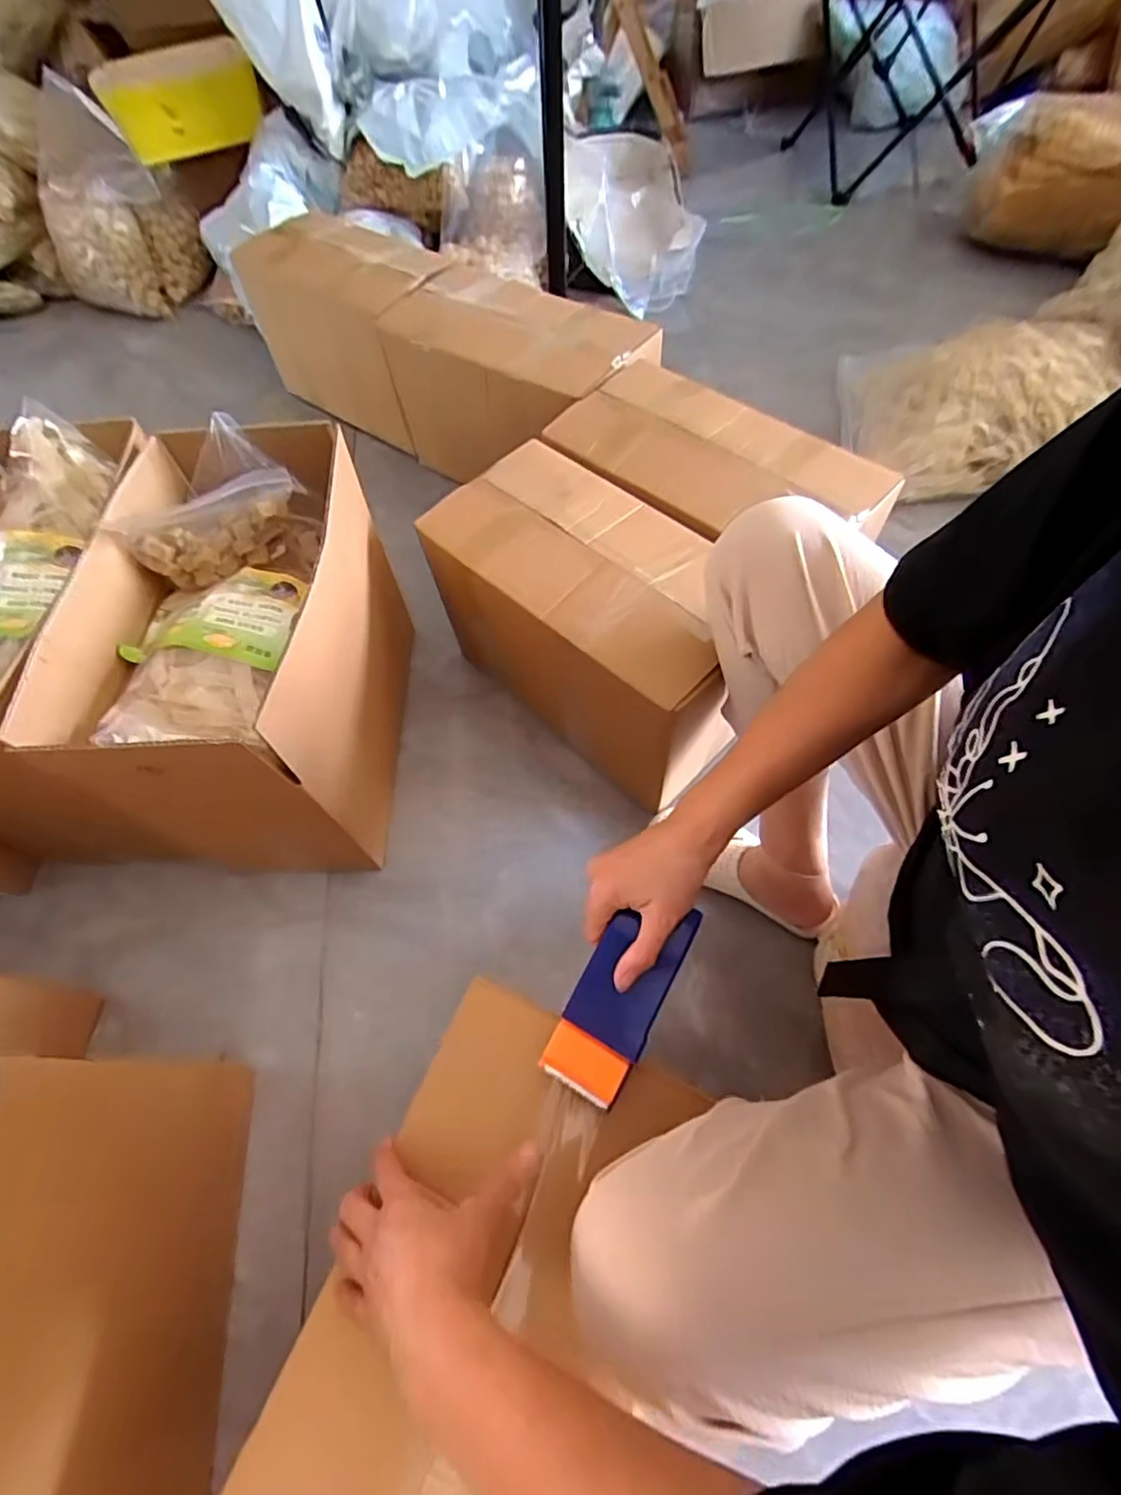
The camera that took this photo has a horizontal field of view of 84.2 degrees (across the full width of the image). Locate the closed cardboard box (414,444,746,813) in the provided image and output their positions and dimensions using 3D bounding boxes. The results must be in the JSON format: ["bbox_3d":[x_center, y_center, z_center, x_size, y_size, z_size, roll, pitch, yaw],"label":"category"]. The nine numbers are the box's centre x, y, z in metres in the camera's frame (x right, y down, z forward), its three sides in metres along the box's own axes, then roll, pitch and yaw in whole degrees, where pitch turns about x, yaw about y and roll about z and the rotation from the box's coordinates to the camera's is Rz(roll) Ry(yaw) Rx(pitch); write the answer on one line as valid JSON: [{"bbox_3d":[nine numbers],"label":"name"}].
[{"bbox_3d":[0.043,-0.163,0.820,0.381,0.265,0.214,40,71,23],"label":"closed cardboard box"}]

